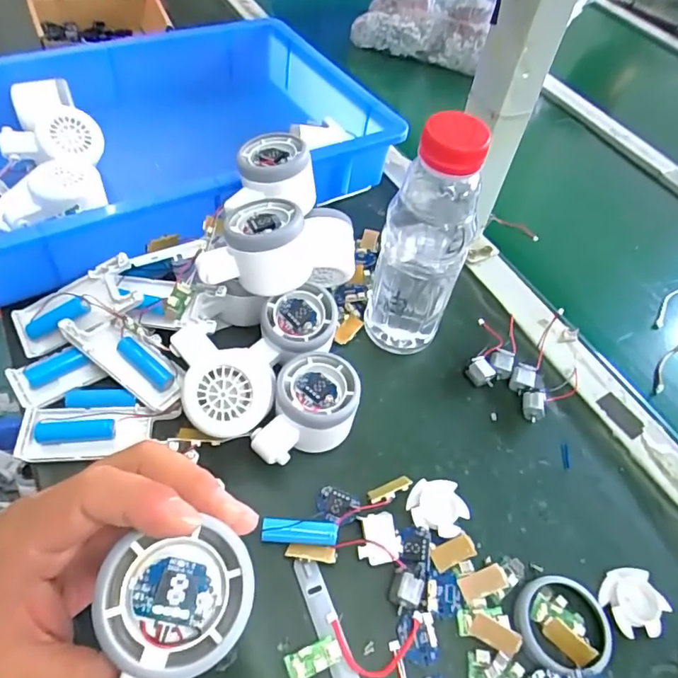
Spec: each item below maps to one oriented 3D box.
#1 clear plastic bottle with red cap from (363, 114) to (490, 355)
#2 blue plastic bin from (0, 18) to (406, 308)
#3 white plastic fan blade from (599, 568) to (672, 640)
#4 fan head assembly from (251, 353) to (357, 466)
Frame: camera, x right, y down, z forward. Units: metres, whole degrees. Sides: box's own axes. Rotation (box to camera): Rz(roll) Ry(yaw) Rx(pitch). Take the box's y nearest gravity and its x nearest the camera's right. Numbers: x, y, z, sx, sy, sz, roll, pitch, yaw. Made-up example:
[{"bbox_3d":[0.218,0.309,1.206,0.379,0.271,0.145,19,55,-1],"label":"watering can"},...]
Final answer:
[{"bbox_3d":[0.061,-0.066,0.392,0.061,0.203,0.053,7,52,-2],"label":"clear plastic bottle with red cap"},{"bbox_3d":[-0.178,-0.181,0.554,0.421,0.133,0.321,-23,59,-23],"label":"blue plastic bin"},{"bbox_3d":[0.193,0.173,0.344,0.036,0.012,0.040,-22,58,-22],"label":"white plastic fan blade"},{"bbox_3d":[-0.020,0.058,0.378,0.058,0.056,0.080,20,53,9],"label":"fan head assembly"}]

